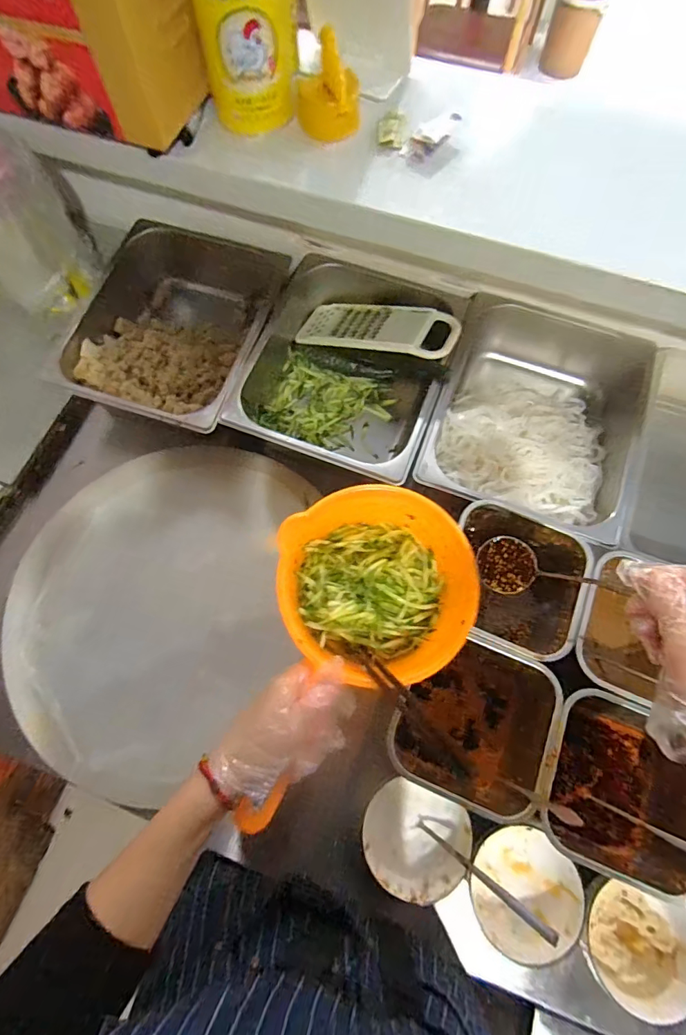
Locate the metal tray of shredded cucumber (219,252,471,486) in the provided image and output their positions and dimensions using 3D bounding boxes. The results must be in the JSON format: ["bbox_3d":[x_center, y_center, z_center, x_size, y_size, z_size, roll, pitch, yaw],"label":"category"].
[{"bbox_3d":[0.017,-0.221,0.692,0.265,0.107,0.342,19,71,7],"label":"metal tray of shredded cucumber"}]

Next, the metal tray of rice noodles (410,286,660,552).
[{"bbox_3d":[0.267,-0.136,0.661,0.265,0.098,0.333,19,71,7],"label":"metal tray of rice noodles"}]

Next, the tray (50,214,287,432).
[{"bbox_3d":[-0.245,-0.287,0.719,0.267,0.099,0.333,19,71,7],"label":"tray"}]

